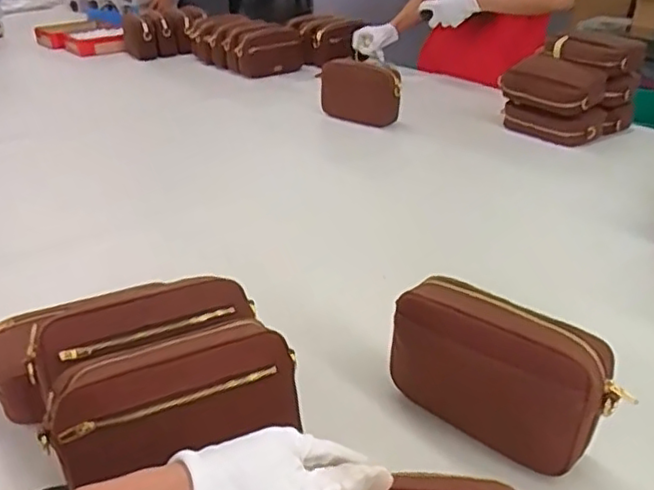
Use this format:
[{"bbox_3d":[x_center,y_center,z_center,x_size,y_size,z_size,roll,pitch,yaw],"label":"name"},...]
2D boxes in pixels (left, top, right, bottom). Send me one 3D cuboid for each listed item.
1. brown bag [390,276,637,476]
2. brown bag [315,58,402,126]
[{"bbox_3d":[0.156,0.119,0.590,0.206,0.135,0.061,21,35,34],"label":"brown bag"},{"bbox_3d":[0.063,-0.352,1.465,0.085,0.127,0.211,-24,36,-36],"label":"brown bag"}]

